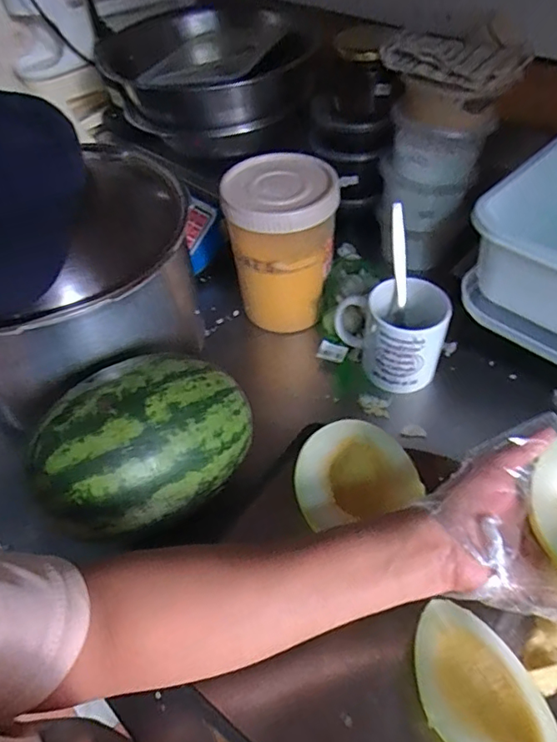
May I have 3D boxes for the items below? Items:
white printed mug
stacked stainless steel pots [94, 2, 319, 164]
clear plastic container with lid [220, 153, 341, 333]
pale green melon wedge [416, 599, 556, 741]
[{"bbox_3d":[0.122,-0.035,0.541,0.103,0.092,0.081,-7,51,-1],"label":"white printed mug"},{"bbox_3d":[-0.085,-0.394,0.687,0.290,0.095,0.258,34,61,27],"label":"stacked stainless steel pots"},{"bbox_3d":[0.006,-0.137,0.580,0.113,0.166,0.112,-4,51,1],"label":"clear plastic container with lid"},{"bbox_3d":[0.122,0.203,0.318,0.059,0.044,0.103,-18,52,-10],"label":"pale green melon wedge"}]

